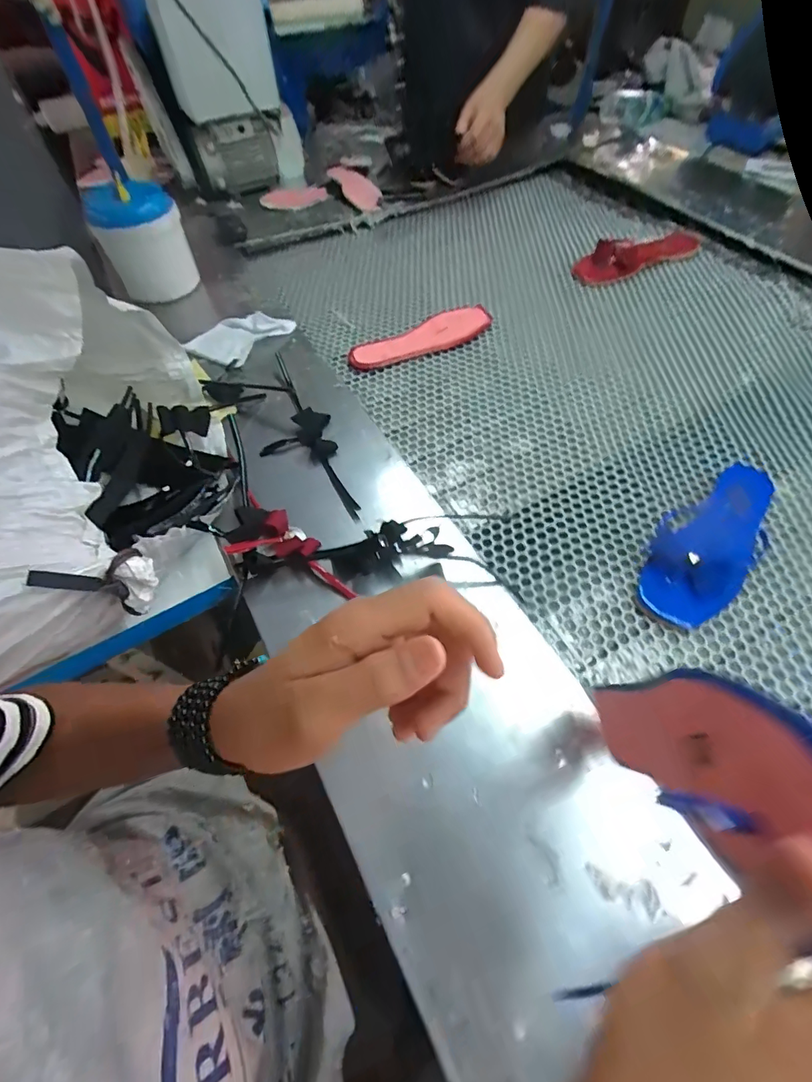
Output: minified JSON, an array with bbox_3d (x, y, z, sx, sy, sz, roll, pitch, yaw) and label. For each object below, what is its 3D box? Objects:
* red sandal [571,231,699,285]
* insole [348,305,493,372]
[{"bbox_3d":[0.458,-0.561,0.846,0.273,0.055,0.076,-22,59,-11],"label":"red sandal"},{"bbox_3d":[0.030,-0.338,0.741,0.262,0.012,0.084,-31,61,-16],"label":"insole"}]

